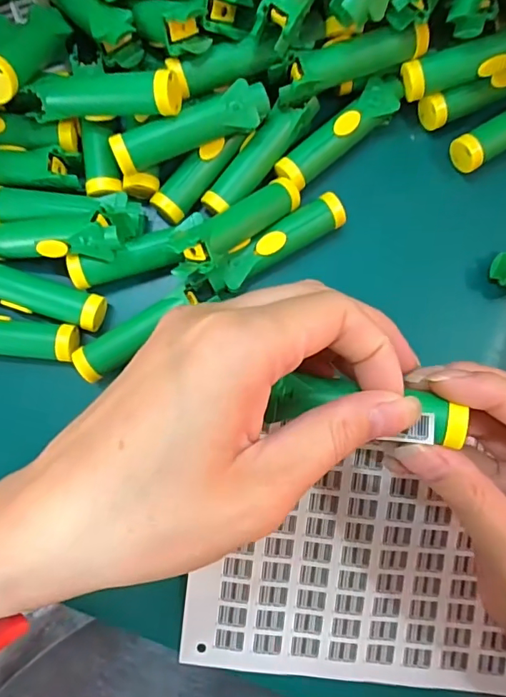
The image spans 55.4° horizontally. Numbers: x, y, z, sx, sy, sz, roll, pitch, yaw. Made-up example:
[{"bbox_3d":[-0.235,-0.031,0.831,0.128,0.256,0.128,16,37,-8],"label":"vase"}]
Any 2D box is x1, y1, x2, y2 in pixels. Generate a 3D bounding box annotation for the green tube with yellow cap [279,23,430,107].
[{"bbox_3d":[0.049,-0.147,0.248,0.078,0.021,0.018,-21,87,-3],"label":"green tube with yellow cap"}]

